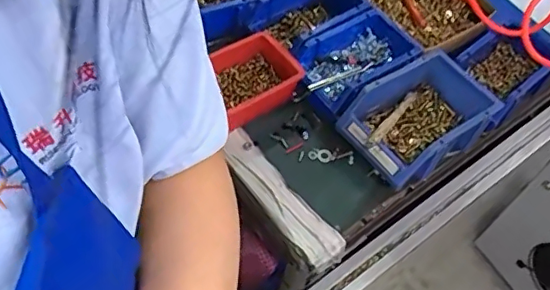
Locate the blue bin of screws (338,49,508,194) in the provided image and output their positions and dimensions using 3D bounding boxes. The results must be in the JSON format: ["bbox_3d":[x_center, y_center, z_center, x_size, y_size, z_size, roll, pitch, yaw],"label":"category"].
[{"bbox_3d":[0.187,-0.035,0.745,0.184,0.076,0.129,-30,63,-23],"label":"blue bin of screws"}]

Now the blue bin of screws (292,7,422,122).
[{"bbox_3d":[0.105,-0.110,0.794,0.180,0.067,0.113,-32,64,-24],"label":"blue bin of screws"}]

